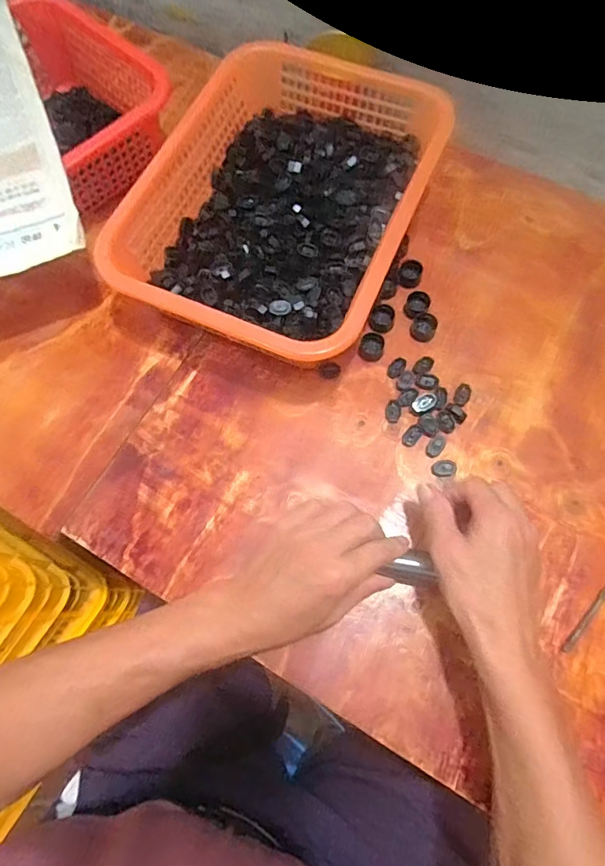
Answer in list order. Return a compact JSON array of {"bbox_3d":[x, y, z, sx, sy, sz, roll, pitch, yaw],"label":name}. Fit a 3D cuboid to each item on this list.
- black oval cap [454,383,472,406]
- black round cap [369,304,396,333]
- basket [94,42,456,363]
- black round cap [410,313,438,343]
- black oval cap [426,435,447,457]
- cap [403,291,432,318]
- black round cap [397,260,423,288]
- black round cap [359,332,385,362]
[{"bbox_3d":[0.156,-0.038,0.465,0.015,0.004,0.023,29,74,11],"label":"black oval cap"},{"bbox_3d":[0.082,-0.118,0.493,0.025,0.008,0.030,17,72,7],"label":"black round cap"},{"bbox_3d":[-0.011,-0.231,0.490,0.243,0.095,0.326,22,73,9],"label":"basket"},{"bbox_3d":[0.123,-0.107,0.486,0.024,0.014,0.026,-1,71,2],"label":"black round cap"},{"bbox_3d":[0.125,0.012,0.446,0.014,0.004,0.023,37,76,13],"label":"black oval cap"},{"bbox_3d":[0.118,-0.131,0.490,0.023,0.016,0.027,23,73,9],"label":"cap"},{"bbox_3d":[0.114,-0.169,0.508,0.024,0.017,0.023,-1,71,1],"label":"black round cap"},{"bbox_3d":[0.070,-0.086,0.478,0.024,0.009,0.026,-1,71,1],"label":"black round cap"}]

